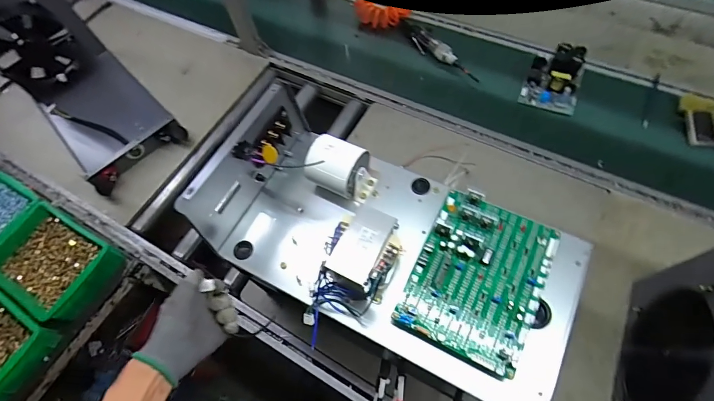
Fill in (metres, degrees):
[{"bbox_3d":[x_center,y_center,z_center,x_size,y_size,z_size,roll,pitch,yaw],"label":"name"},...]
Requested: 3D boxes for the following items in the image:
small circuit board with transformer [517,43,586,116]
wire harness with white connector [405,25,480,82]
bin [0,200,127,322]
[{"bbox_3d":[0.507,-0.320,0.944,0.133,0.050,0.179,19,67,15],"label":"small circuit board with transformer"},{"bbox_3d":[0.235,-0.415,1.037,0.052,0.048,0.280,-37,65,-12],"label":"wire harness with white connector"},{"bbox_3d":[-0.667,0.139,0.822,0.249,0.083,0.182,25,69,17],"label":"bin"}]

